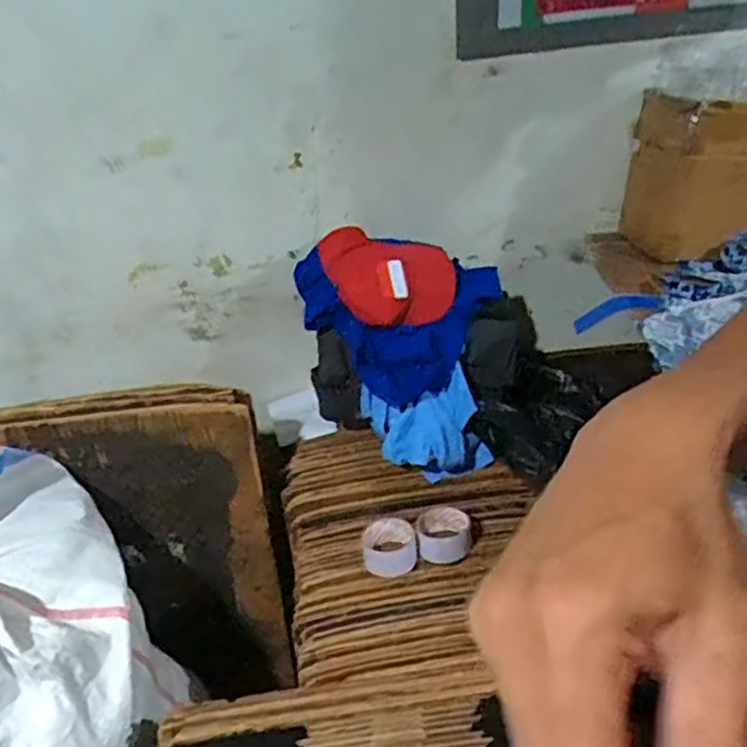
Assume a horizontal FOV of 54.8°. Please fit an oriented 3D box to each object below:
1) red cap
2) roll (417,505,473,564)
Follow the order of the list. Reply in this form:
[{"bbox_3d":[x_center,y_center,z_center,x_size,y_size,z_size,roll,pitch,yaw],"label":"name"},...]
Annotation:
[{"bbox_3d":[0.025,-0.165,1.288,0.249,0.157,0.082,8,15,-9],"label":"red cap"},{"bbox_3d":[0.112,0.249,1.133,0.085,0.041,0.098,4,33,6],"label":"roll"}]

